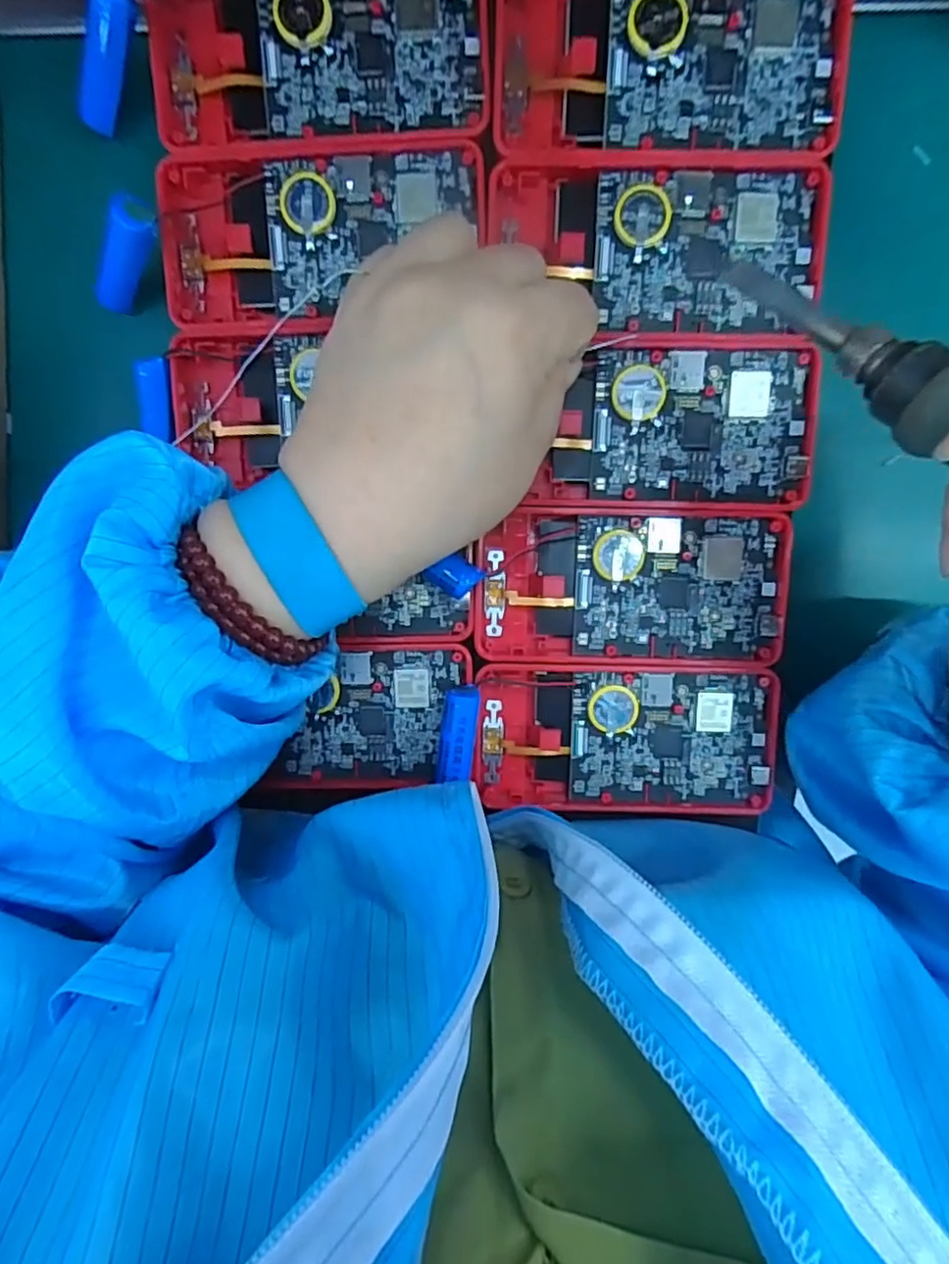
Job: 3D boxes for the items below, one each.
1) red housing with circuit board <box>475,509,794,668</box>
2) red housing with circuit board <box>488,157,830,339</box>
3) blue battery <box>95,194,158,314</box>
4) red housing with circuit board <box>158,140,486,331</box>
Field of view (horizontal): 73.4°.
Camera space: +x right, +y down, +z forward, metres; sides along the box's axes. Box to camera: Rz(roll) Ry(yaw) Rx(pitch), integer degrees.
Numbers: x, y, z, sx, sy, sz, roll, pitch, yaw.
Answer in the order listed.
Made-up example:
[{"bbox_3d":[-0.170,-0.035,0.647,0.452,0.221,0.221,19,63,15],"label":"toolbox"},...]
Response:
[{"bbox_3d":[0.063,-0.017,0.259,0.121,0.012,0.061,2,99,3],"label":"red housing with circuit board"},{"bbox_3d":[0.067,-0.144,0.239,0.120,0.012,0.060,2,98,0],"label":"red housing with circuit board"},{"bbox_3d":[-0.134,-0.141,0.243,0.052,0.012,0.013,-24,100,49],"label":"blue battery"},{"bbox_3d":[-0.058,-0.152,0.245,0.123,0.013,0.059,-2,99,4],"label":"red housing with circuit board"}]

